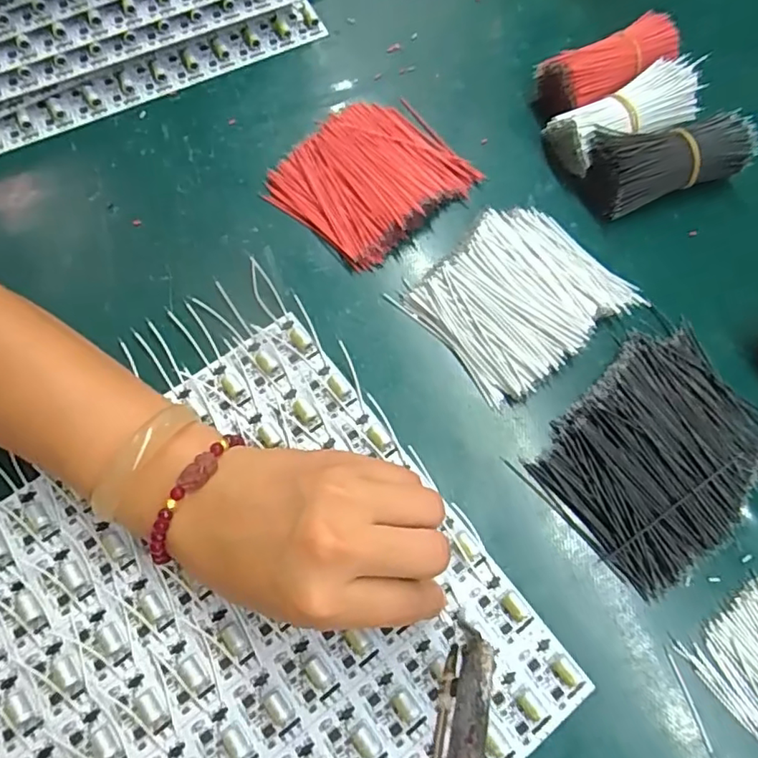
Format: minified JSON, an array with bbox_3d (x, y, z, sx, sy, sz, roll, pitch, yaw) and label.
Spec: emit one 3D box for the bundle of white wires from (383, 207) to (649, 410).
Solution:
[{"bbox_3d":[0.081,-0.050,0.323,0.110,0.020,0.091,-38,77,-8],"label":"bundle of white wires"}]

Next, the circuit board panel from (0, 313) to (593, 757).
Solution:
[{"bbox_3d":[-0.086,0.135,0.262,0.283,0.016,0.241,-36,75,-11],"label":"circuit board panel"}]

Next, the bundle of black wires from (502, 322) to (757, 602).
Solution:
[{"bbox_3d":[0.146,0.037,0.293,0.120,0.019,0.094,-42,77,-9],"label":"bundle of black wires"}]

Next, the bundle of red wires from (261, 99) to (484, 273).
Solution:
[{"bbox_3d":[-0.004,-0.125,0.350,0.108,0.015,0.090,-39,77,-9],"label":"bundle of red wires"}]

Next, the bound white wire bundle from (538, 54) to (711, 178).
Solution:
[{"bbox_3d":[0.154,-0.163,0.358,0.092,0.038,0.040,-27,75,-6],"label":"bound white wire bundle"}]

